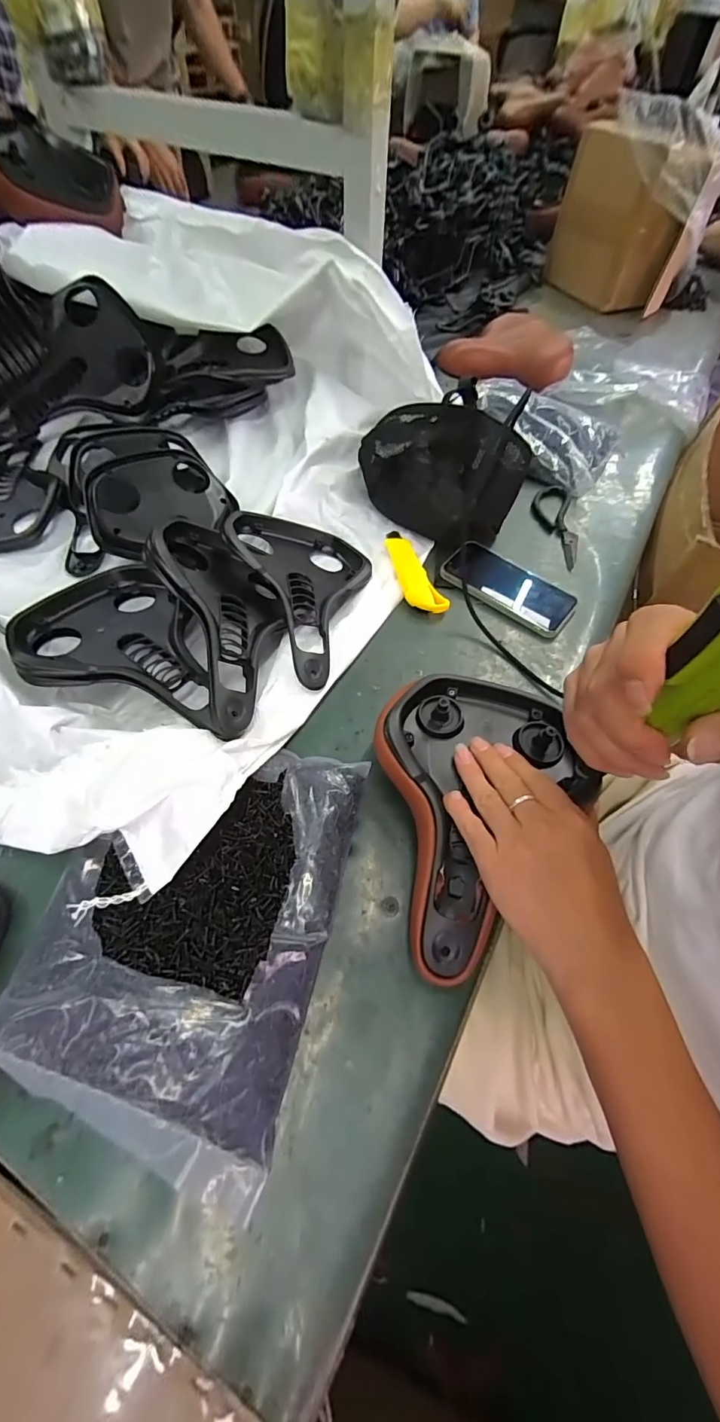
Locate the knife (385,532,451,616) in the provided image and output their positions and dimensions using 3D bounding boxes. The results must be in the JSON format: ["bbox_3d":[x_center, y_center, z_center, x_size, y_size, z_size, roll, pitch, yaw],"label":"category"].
[{"bbox_3d":[0.064,-0.182,0.572,0.043,0.016,0.151,-14,61,-11],"label":"knife"}]

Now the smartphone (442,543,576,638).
[{"bbox_3d":[0.186,-0.160,0.567,0.166,0.008,0.081,35,64,17],"label":"smartphone"}]

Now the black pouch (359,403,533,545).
[{"bbox_3d":[0.095,-0.316,0.589,0.215,0.109,0.118,27,62,13],"label":"black pouch"}]

